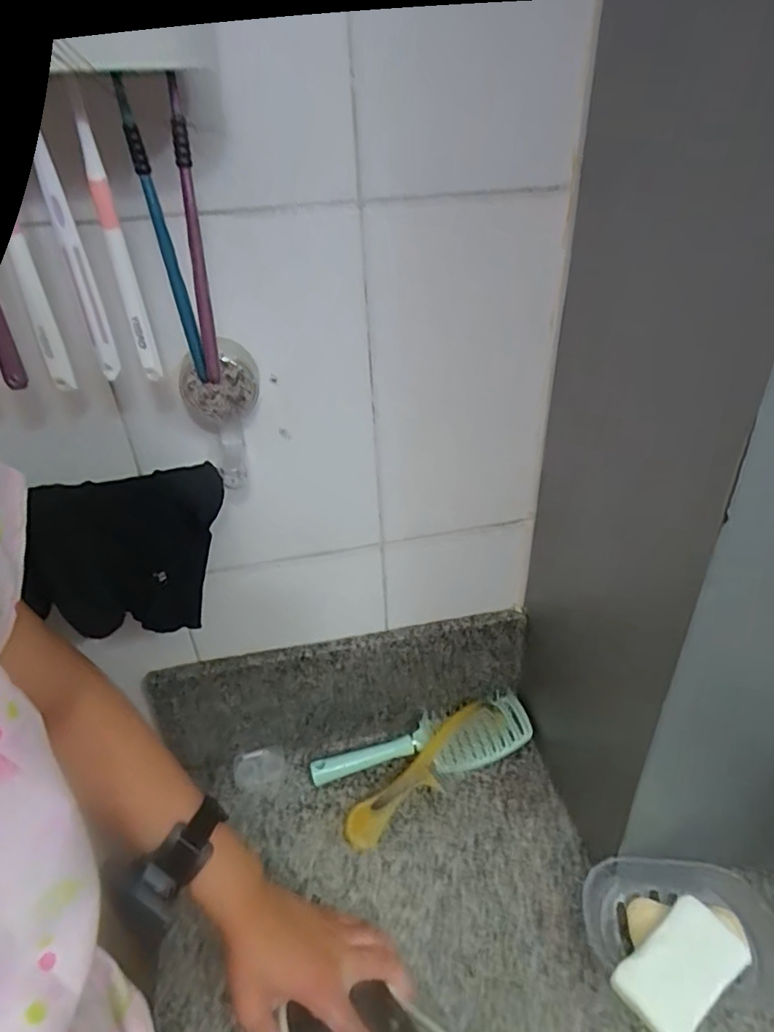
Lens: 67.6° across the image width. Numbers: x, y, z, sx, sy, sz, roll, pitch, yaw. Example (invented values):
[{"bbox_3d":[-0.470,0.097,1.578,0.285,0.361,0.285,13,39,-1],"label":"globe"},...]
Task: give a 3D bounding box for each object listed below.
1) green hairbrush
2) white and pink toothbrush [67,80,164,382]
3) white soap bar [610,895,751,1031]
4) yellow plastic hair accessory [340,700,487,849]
[{"bbox_3d":[0.041,0.266,0.669,0.252,0.035,0.069,-8,32,-9],"label":"green hairbrush"},{"bbox_3d":[-0.160,-0.159,0.345,0.012,0.154,0.012,-23,37,-29],"label":"white and pink toothbrush"},{"bbox_3d":[0.228,0.349,0.447,0.102,0.017,0.056,-21,36,-27],"label":"white soap bar"},{"bbox_3d":[0.039,0.285,0.642,0.211,0.027,0.043,-29,40,-36],"label":"yellow plastic hair accessory"}]

